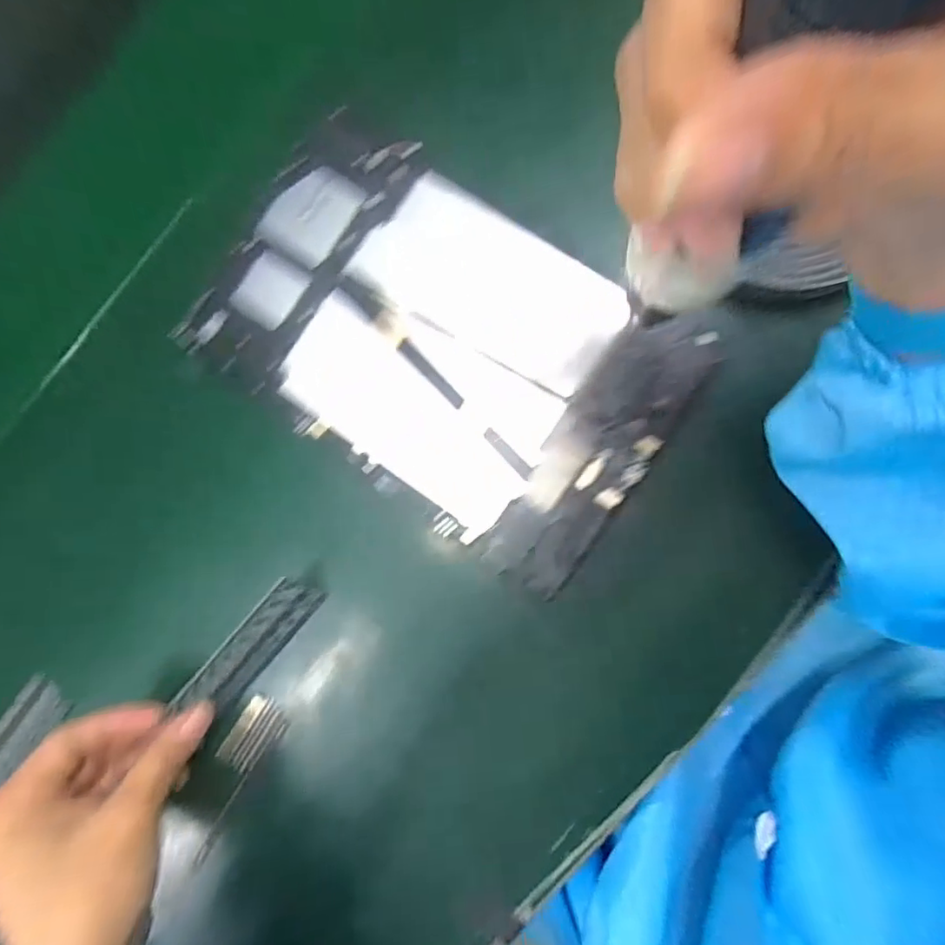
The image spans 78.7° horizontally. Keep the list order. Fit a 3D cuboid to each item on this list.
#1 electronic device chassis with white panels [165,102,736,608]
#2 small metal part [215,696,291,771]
[{"bbox_3d":[-0.021,-0.059,0.288,0.233,0.011,0.133,34,92,10],"label":"electronic device chassis with white panels"},{"bbox_3d":[-0.115,0.139,0.307,0.022,0.013,0.037,37,92,10],"label":"small metal part"}]

